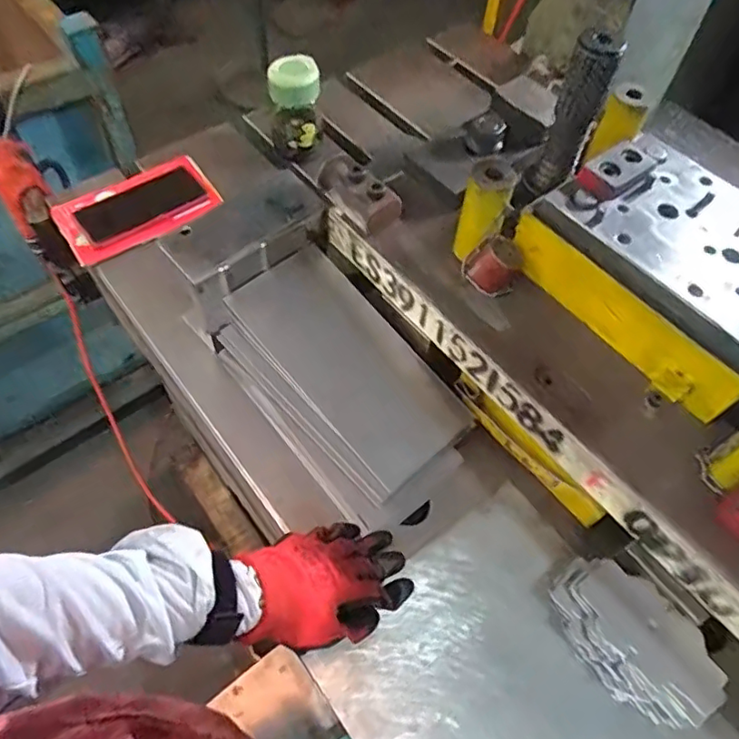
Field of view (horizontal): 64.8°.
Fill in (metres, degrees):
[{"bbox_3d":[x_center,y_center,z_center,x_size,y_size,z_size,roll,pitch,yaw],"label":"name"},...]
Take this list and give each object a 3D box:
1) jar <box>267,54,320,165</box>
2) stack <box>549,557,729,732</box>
[{"bbox_3d":[-0.101,-0.349,0.793,0.069,0.127,0.057,-5,58,-7],"label":"jar"},{"bbox_3d":[0.212,0.223,0.482,0.132,0.073,0.069,40,64,20],"label":"stack"}]

